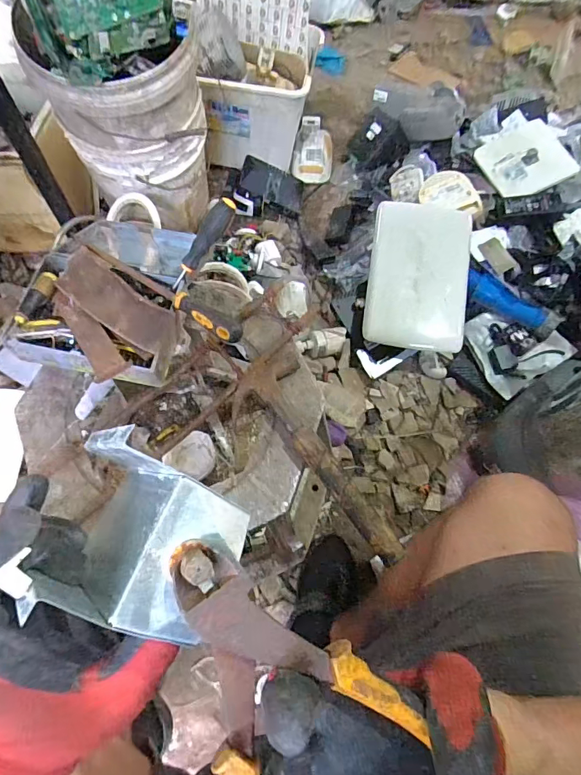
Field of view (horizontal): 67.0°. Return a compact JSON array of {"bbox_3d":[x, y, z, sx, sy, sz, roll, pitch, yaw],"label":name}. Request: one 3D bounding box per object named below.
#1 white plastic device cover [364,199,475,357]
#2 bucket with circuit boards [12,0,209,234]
[{"bbox_3d":[0.291,-0.258,0.990,0.221,0.052,0.339,8,85,3],"label":"white plastic device cover"},{"bbox_3d":[-0.324,-0.557,0.917,0.286,0.434,0.280,-20,66,-10],"label":"bucket with circuit boards"}]

